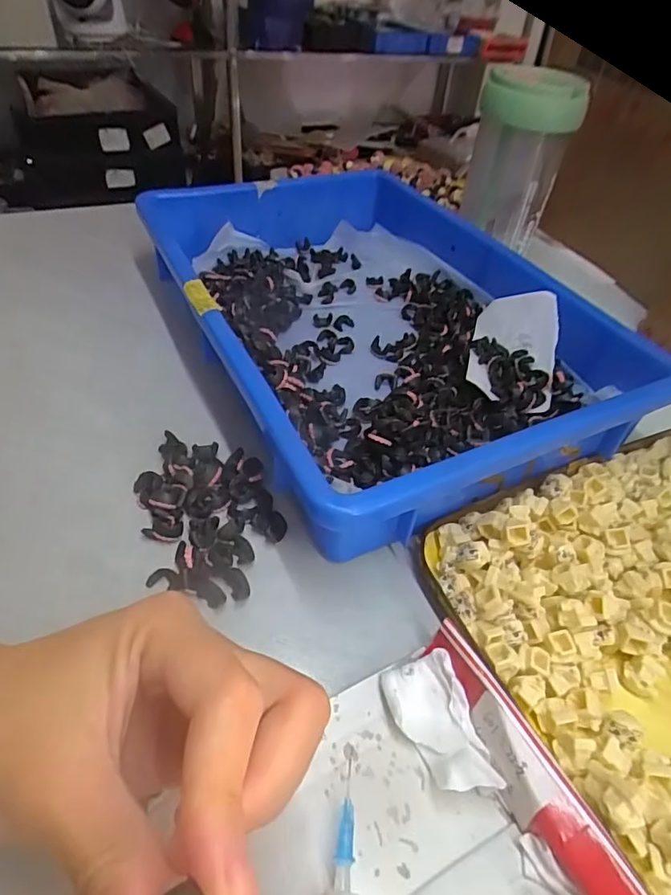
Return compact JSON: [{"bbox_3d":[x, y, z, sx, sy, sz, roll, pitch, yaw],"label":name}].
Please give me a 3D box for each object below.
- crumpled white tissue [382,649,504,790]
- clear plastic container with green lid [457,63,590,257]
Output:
[{"bbox_3d":[0.041,0.112,0.209,0.030,0.018,0.052,-10,47,-16],"label":"crumpled white tissue"},{"bbox_3d":[0.155,-0.245,0.451,0.074,0.139,0.069,-4,45,-11],"label":"clear plastic container with green lid"}]

